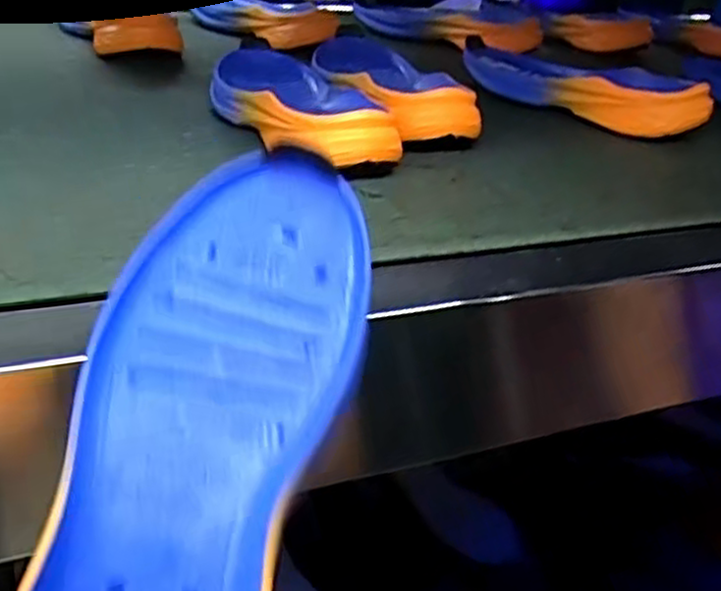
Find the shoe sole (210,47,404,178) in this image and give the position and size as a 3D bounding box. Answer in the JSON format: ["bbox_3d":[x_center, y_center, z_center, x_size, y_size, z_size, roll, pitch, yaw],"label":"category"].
[{"bbox_3d":[-0.051,-0.144,0.557,0.089,0.039,0.246,-6,33,-24],"label":"shoe sole"}]

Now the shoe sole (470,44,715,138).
[{"bbox_3d":[0.183,-0.193,0.675,0.094,0.038,0.244,-10,35,-29],"label":"shoe sole"}]

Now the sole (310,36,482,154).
[{"bbox_3d":[0.021,-0.172,0.616,0.081,0.039,0.225,-2,31,-18],"label":"sole"}]

